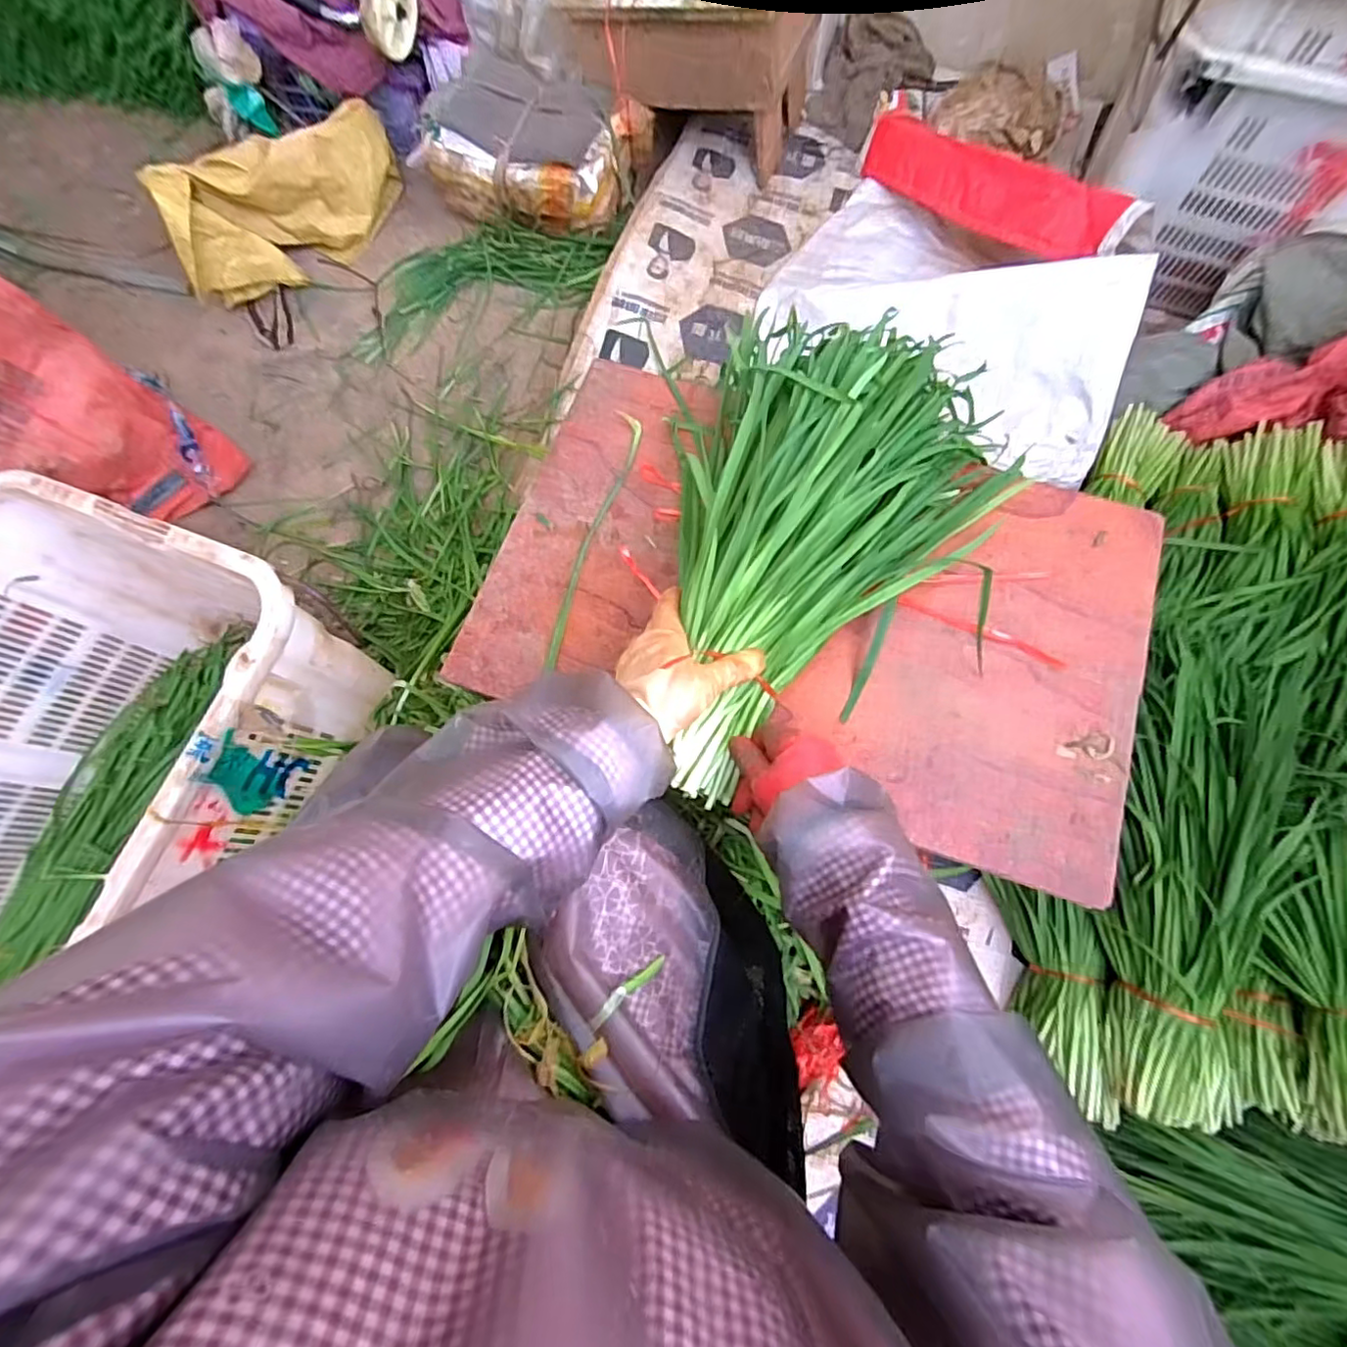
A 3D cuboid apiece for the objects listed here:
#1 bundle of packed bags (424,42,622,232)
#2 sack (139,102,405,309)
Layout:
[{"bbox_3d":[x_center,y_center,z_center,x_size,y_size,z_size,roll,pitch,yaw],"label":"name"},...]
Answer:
[{"bbox_3d":[-0.271,-0.998,1.186,0.351,0.145,0.234,23,75,9],"label":"bundle of packed bags"},{"bbox_3d":[-0.771,-0.941,1.204,0.199,0.206,0.503,33,77,11],"label":"sack"}]

